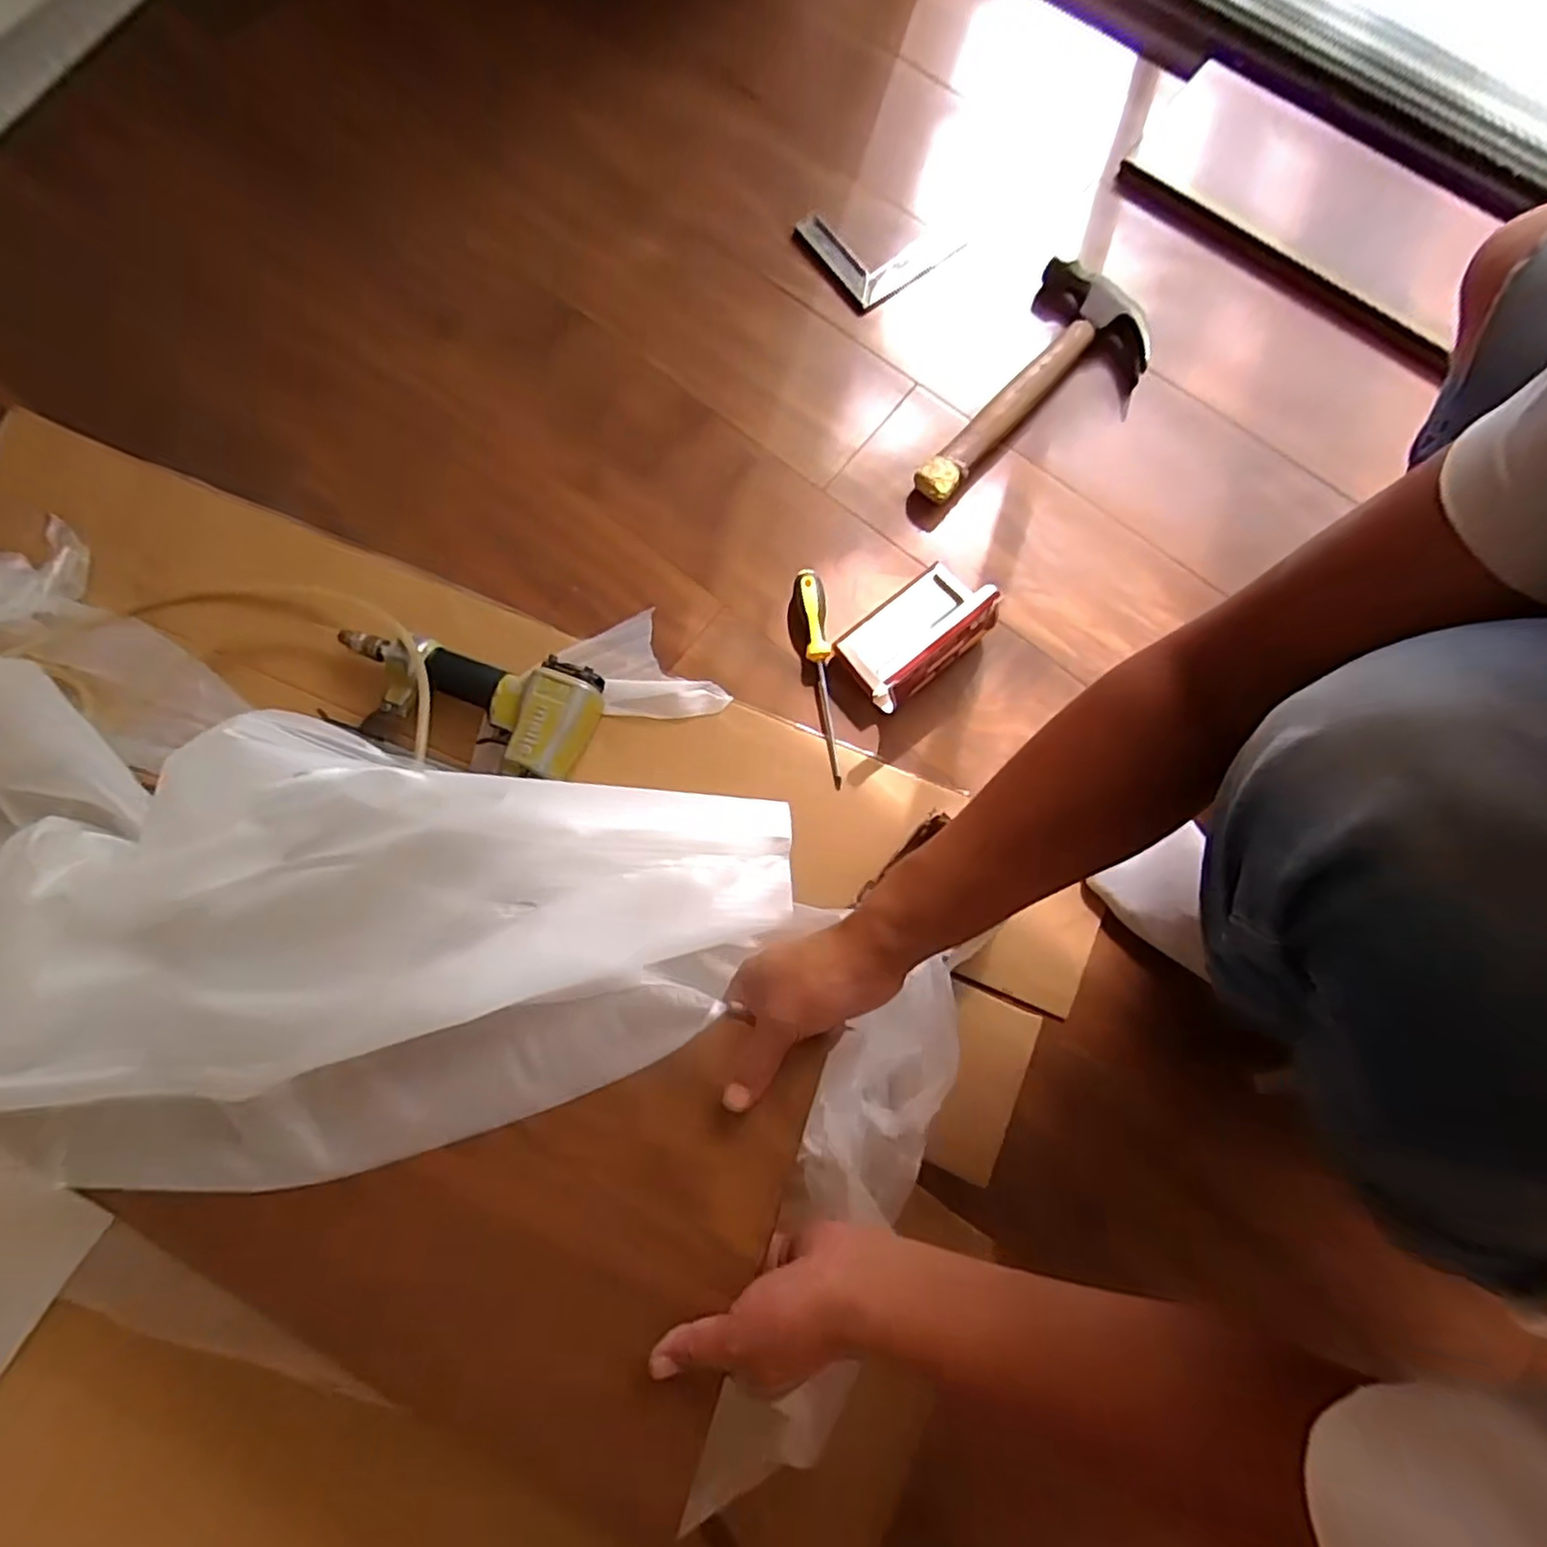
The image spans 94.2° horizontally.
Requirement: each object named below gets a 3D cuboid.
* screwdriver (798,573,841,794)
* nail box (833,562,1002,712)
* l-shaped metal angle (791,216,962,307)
[{"bbox_3d":[0.045,-0.093,0.679,0.022,0.028,0.208,-6,79,0],"label":"screwdriver"},{"bbox_3d":[0.133,-0.130,0.660,0.132,0.079,0.091,-40,81,-6],"label":"nail box"},{"bbox_3d":[0.126,-0.581,0.775,0.157,0.023,0.126,-36,81,-5],"label":"l-shaped metal angle"}]

